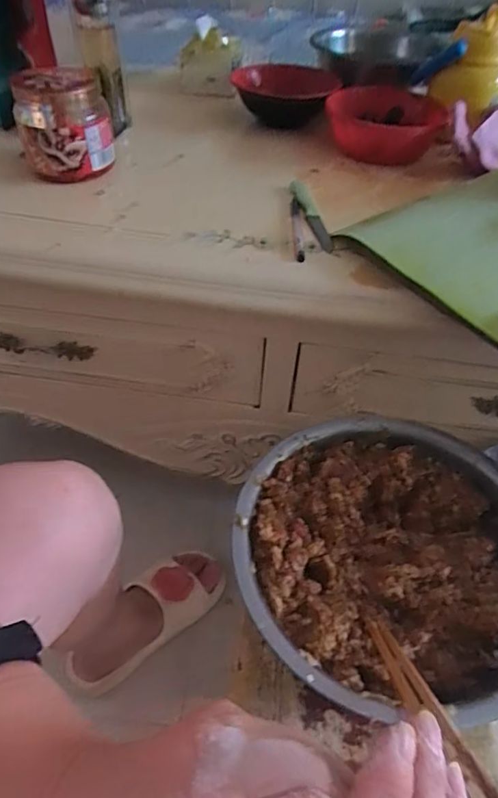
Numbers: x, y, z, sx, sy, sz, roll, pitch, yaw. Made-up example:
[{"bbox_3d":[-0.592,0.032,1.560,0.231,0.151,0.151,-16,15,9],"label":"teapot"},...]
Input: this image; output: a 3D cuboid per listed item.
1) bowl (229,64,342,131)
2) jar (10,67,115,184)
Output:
[{"bbox_3d":[0.057,-0.479,0.789,0.156,0.060,0.151,-2,48,-5],"label":"bowl"},{"bbox_3d":[-0.226,-0.336,0.605,0.106,0.104,0.102,-12,49,-14],"label":"jar"}]

